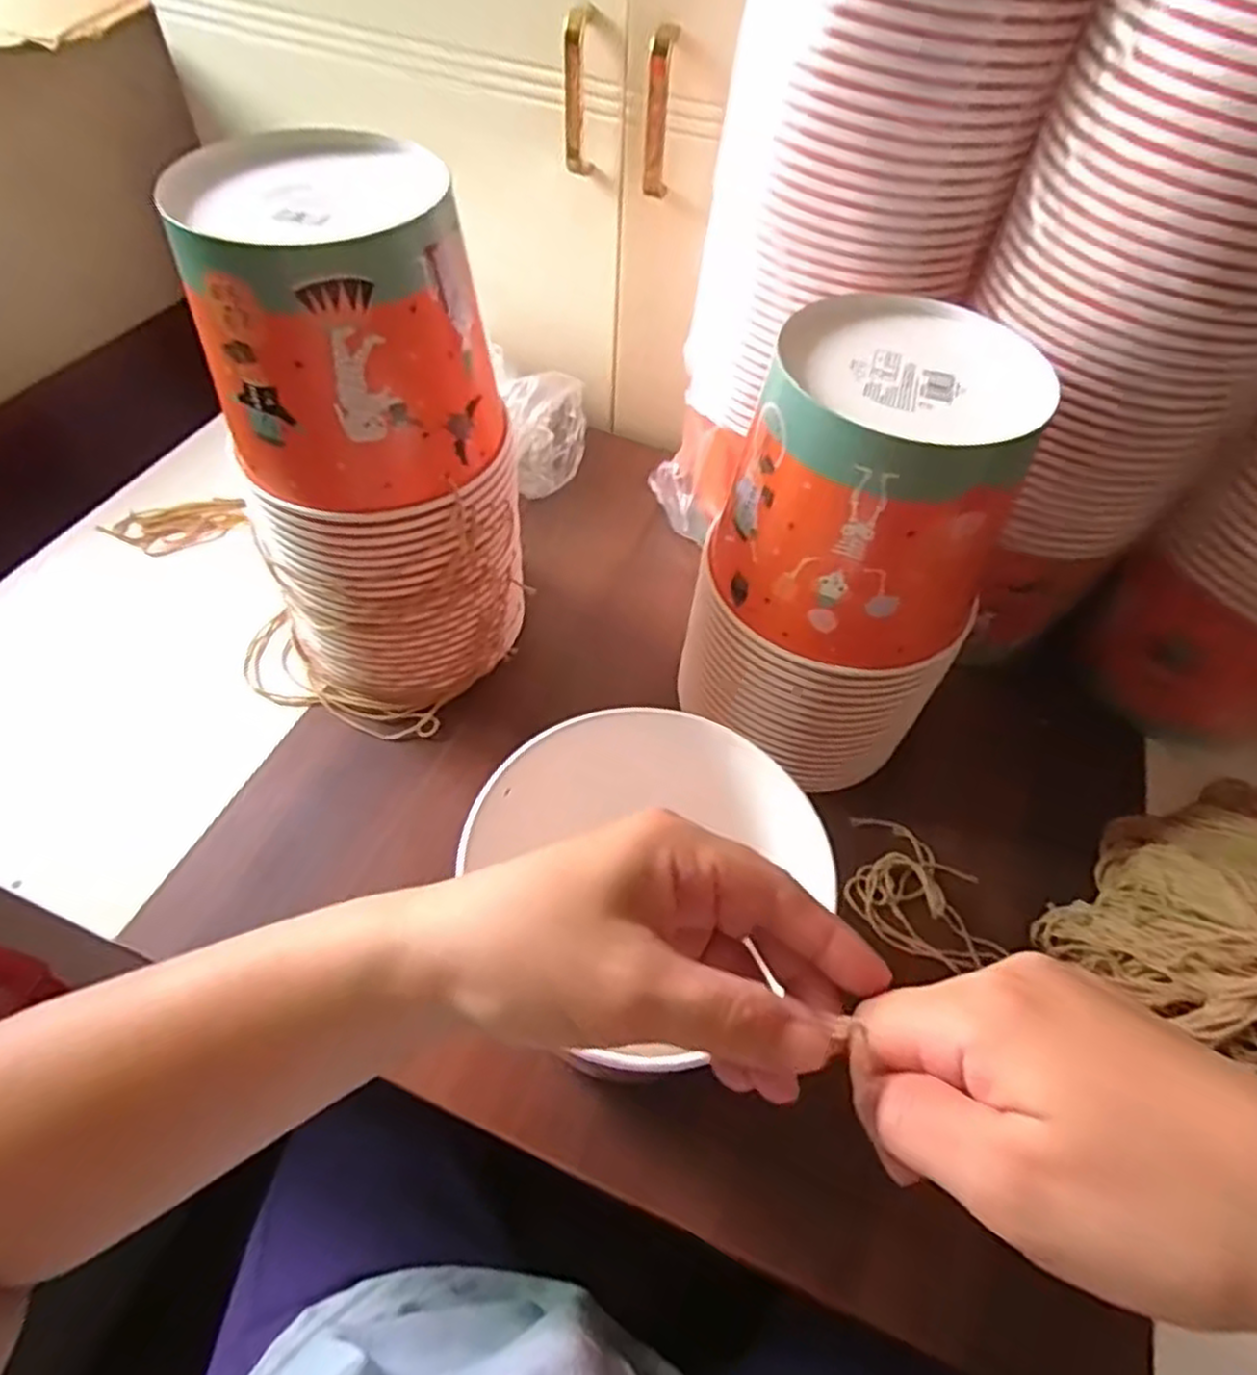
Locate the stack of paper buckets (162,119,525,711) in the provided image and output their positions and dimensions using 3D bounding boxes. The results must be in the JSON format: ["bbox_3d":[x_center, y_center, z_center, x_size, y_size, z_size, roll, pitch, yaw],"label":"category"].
[{"bbox_3d":[-0.146,-0.127,0.462,0.144,0.293,0.144,-9,54,-10],"label":"stack of paper buckets"}]

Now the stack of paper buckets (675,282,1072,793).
[{"bbox_3d":[0.124,-0.062,0.450,0.149,0.259,0.128,28,56,16],"label":"stack of paper buckets"}]

